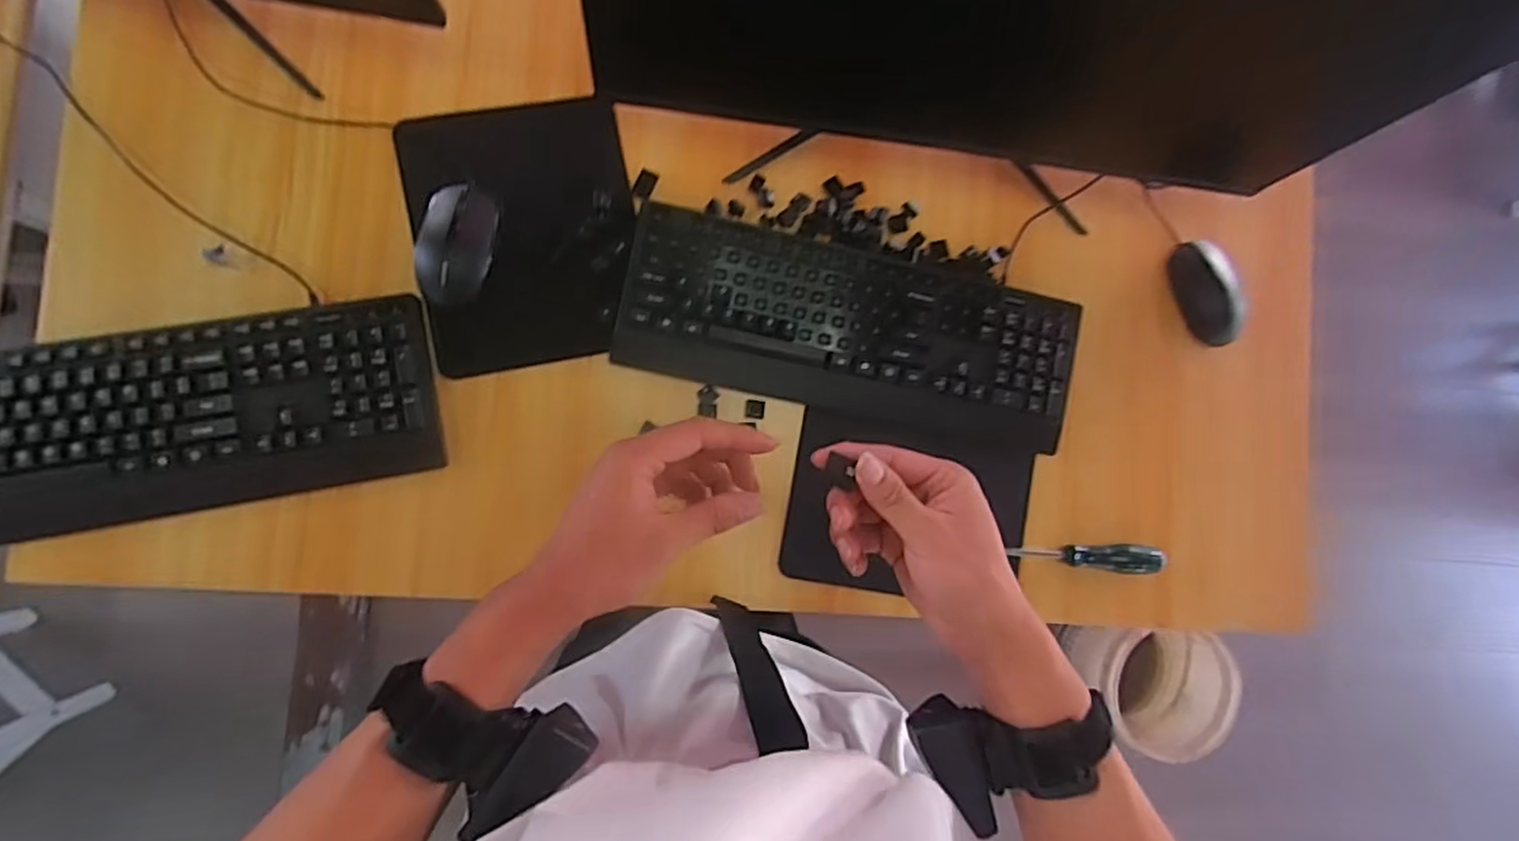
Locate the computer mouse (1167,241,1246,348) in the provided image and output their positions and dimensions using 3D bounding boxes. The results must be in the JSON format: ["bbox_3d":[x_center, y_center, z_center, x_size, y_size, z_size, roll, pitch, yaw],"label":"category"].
[{"bbox_3d":[0.462,-0.131,0.738,0.058,0.030,0.110,-18,89,-9],"label":"computer mouse"}]

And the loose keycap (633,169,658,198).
[{"bbox_3d":[-0.107,-0.221,0.673,0.017,0.004,0.028,26,84,-6],"label":"loose keycap"}]

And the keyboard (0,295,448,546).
[{"bbox_3d":[-0.497,0.003,0.593,0.435,0.037,0.155,-10,88,-9],"label":"keyboard"}]

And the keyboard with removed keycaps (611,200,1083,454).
[{"bbox_3d":[0.092,-0.088,0.686,0.430,0.025,0.158,11,85,-7],"label":"keyboard with removed keycaps"}]

